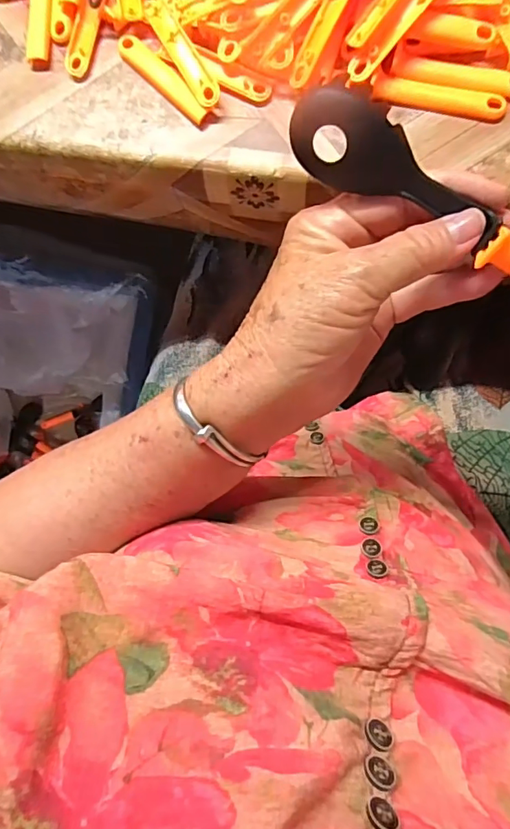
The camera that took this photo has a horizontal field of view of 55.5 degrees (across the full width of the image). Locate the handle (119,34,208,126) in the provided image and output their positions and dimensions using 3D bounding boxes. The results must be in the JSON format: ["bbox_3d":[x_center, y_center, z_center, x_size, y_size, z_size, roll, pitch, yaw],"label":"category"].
[{"bbox_3d":[-0.055,-0.204,0.293,0.074,0.004,0.013,47,107,10],"label":"handle"}]

